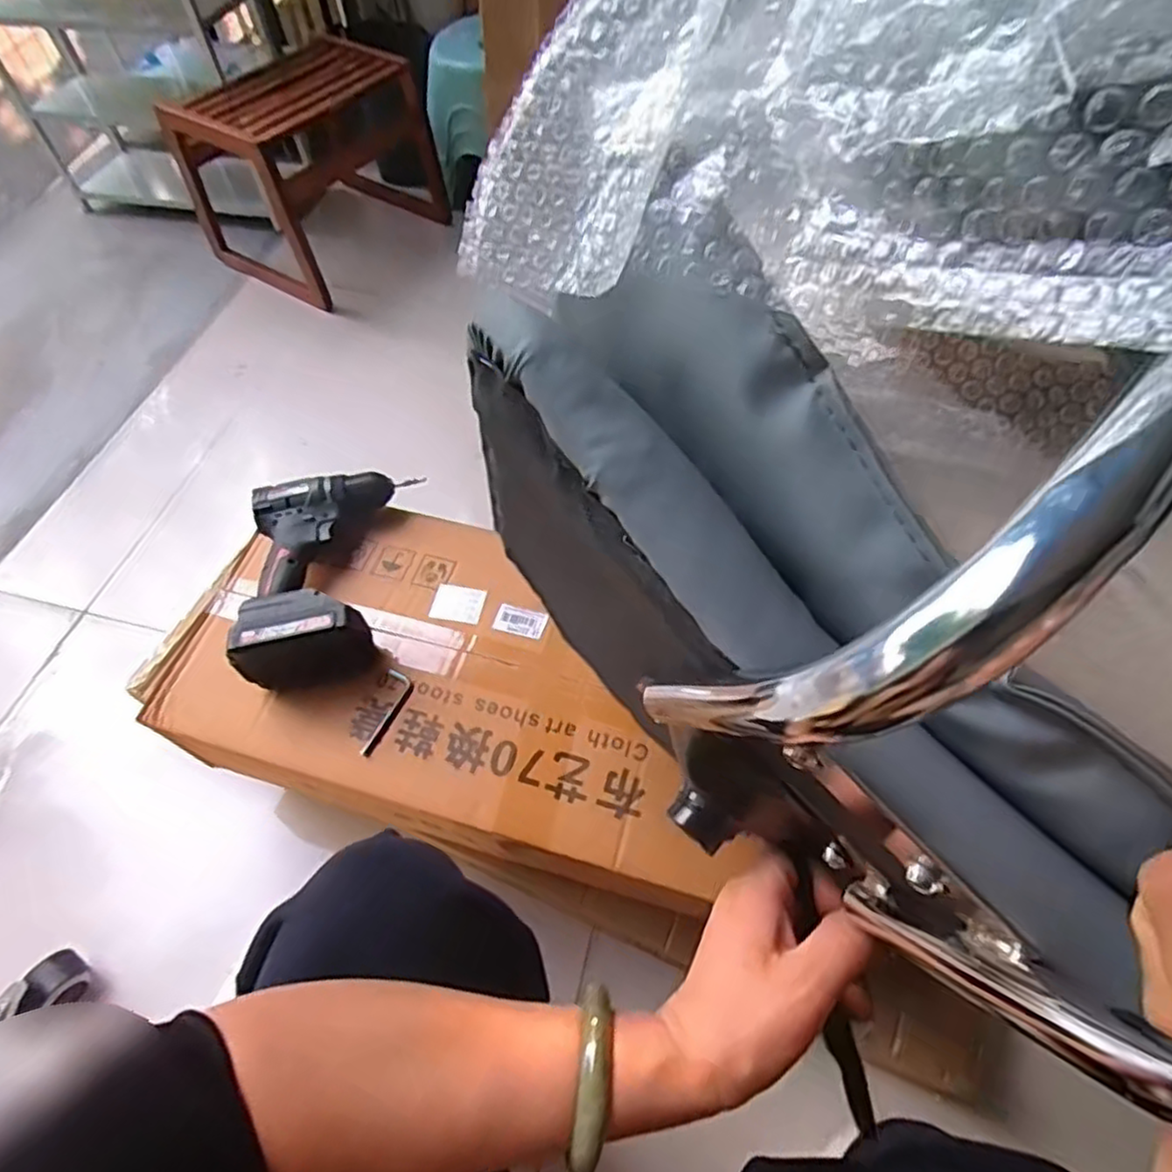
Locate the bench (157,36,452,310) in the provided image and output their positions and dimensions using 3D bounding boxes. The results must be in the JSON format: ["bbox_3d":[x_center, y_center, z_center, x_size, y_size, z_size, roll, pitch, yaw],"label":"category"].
[{"bbox_3d":[-0.530,-0.837,1.412,0.250,0.314,0.429,25,61,16],"label":"bench"}]

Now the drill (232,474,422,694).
[{"bbox_3d":[-0.256,-0.015,0.683,0.152,0.078,0.232,-5,57,-2],"label":"drill"}]

